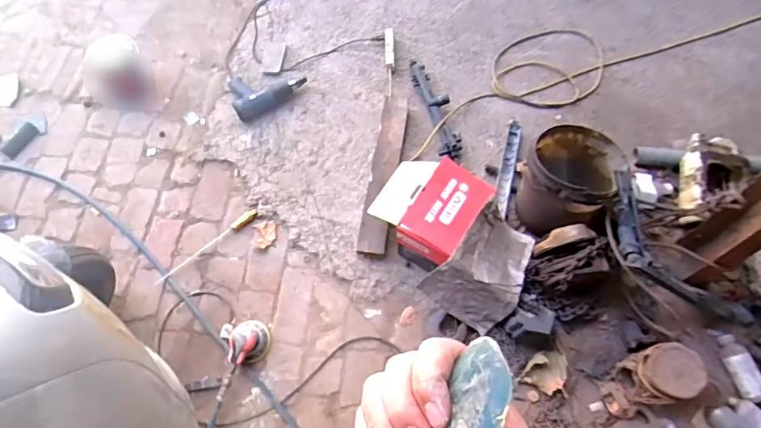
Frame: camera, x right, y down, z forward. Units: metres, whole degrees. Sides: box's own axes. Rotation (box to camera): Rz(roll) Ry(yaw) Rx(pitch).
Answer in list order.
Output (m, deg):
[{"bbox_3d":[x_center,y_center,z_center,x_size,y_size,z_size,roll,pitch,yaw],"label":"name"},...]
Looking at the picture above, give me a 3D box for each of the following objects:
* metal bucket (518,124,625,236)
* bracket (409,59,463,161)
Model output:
[{"bbox_3d":[0.544,-0.096,1.418,0.249,0.245,0.275,31,72,13],"label":"metal bucket"},{"bbox_3d":[0.187,-0.385,1.671,0.090,0.062,0.442,-13,68,-4],"label":"bracket"}]

